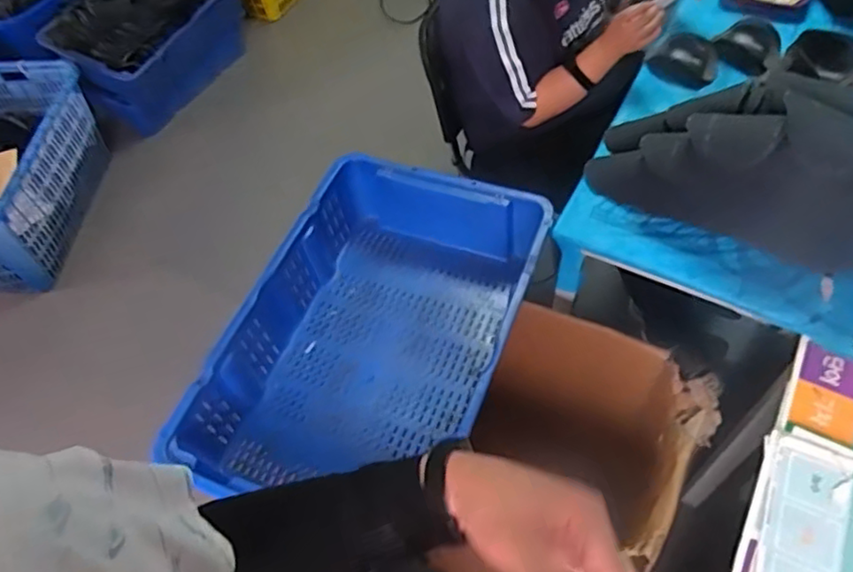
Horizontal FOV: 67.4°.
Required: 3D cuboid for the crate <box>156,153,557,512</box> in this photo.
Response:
[{"bbox_3d":[-0.083,0.085,1.111,0.428,0.176,0.644,18,60,16],"label":"crate"}]

